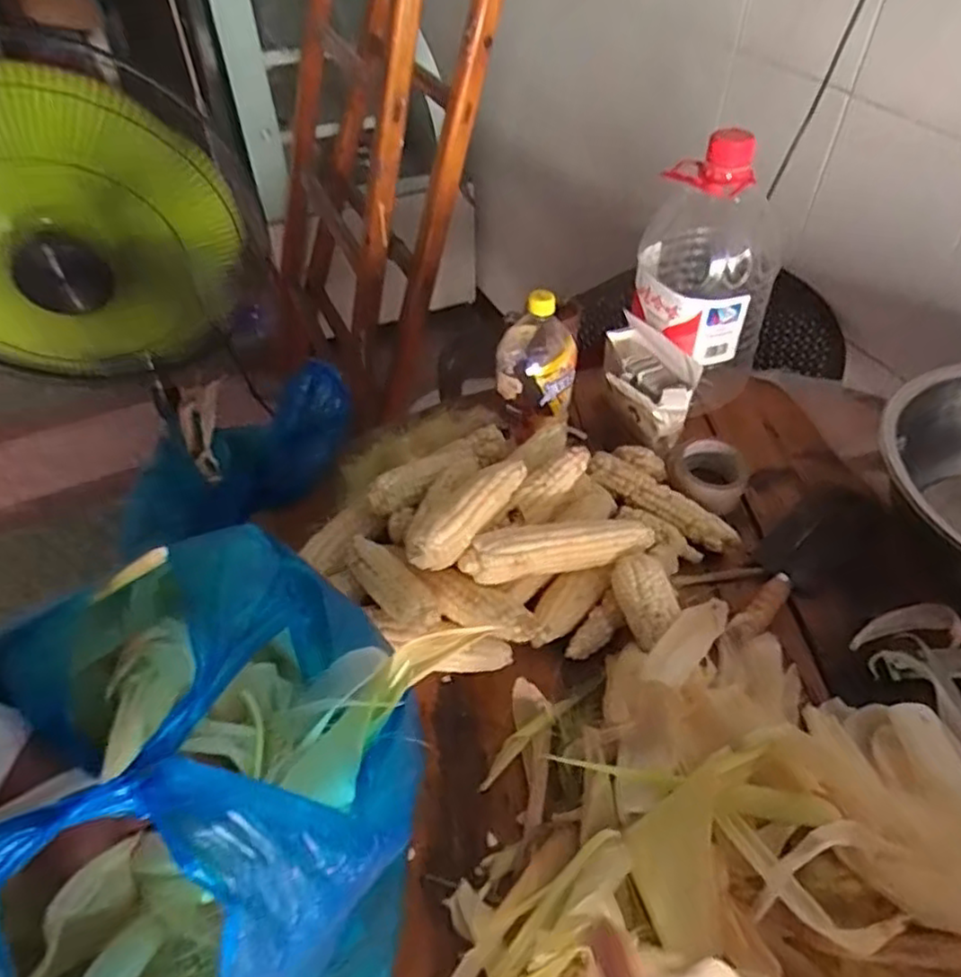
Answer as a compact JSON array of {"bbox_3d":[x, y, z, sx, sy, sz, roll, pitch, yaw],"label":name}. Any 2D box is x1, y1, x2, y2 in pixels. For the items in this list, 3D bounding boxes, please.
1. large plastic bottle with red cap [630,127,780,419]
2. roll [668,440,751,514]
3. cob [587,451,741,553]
[{"bbox_3d":[0.294,-0.268,0.901,0.169,0.348,0.156,0,47,0],"label":"large plastic bottle with red cap"},{"bbox_3d":[0.280,-0.018,0.858,0.094,0.045,0.082,18,50,17],"label":"roll"},{"bbox_3d":[0.216,0.017,0.827,0.189,0.034,0.049,31,55,26],"label":"cob"}]

